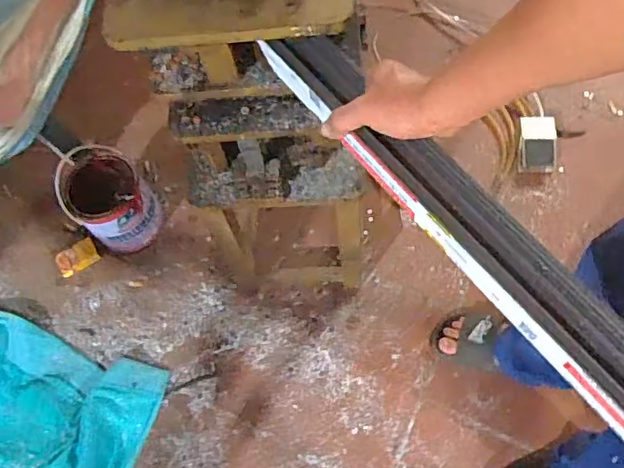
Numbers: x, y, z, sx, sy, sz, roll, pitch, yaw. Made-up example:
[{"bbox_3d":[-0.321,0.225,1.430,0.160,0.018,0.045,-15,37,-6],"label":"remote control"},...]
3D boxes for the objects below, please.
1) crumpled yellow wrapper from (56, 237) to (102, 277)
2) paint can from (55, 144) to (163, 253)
[{"bbox_3d":[-0.556,0.056,1.339,0.096,0.013,0.065,-33,68,-9],"label":"crumpled yellow wrapper"},{"bbox_3d":[-0.450,-0.081,1.277,0.165,0.197,0.185,-30,68,-8],"label":"paint can"}]

